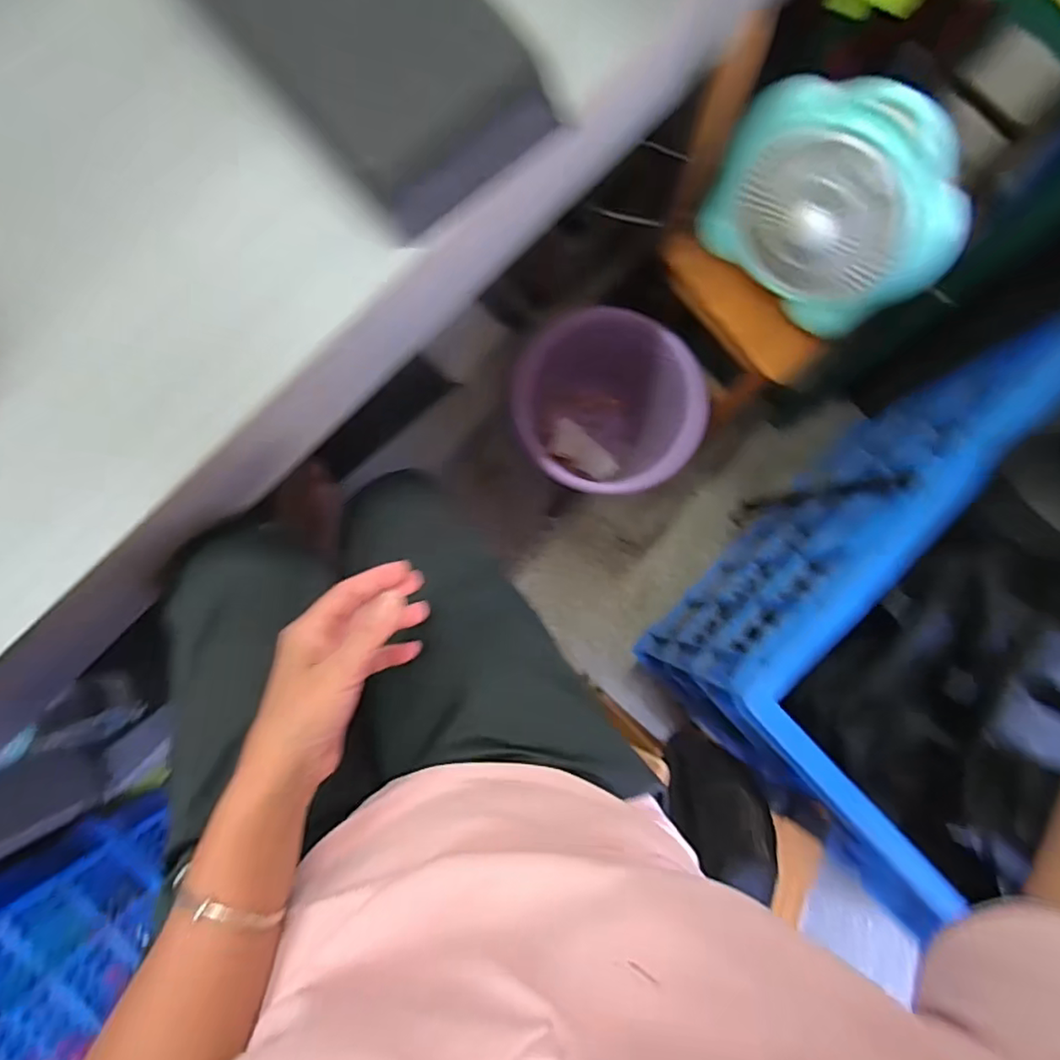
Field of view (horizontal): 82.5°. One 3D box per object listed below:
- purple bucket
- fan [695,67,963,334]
[{"bbox_3d":[0.112,-0.182,1.025,0.255,0.306,0.271,0,84,-4],"label":"purple bucket"},{"bbox_3d":[0.328,-0.354,0.656,0.240,0.246,0.079,41,71,0],"label":"fan"}]

